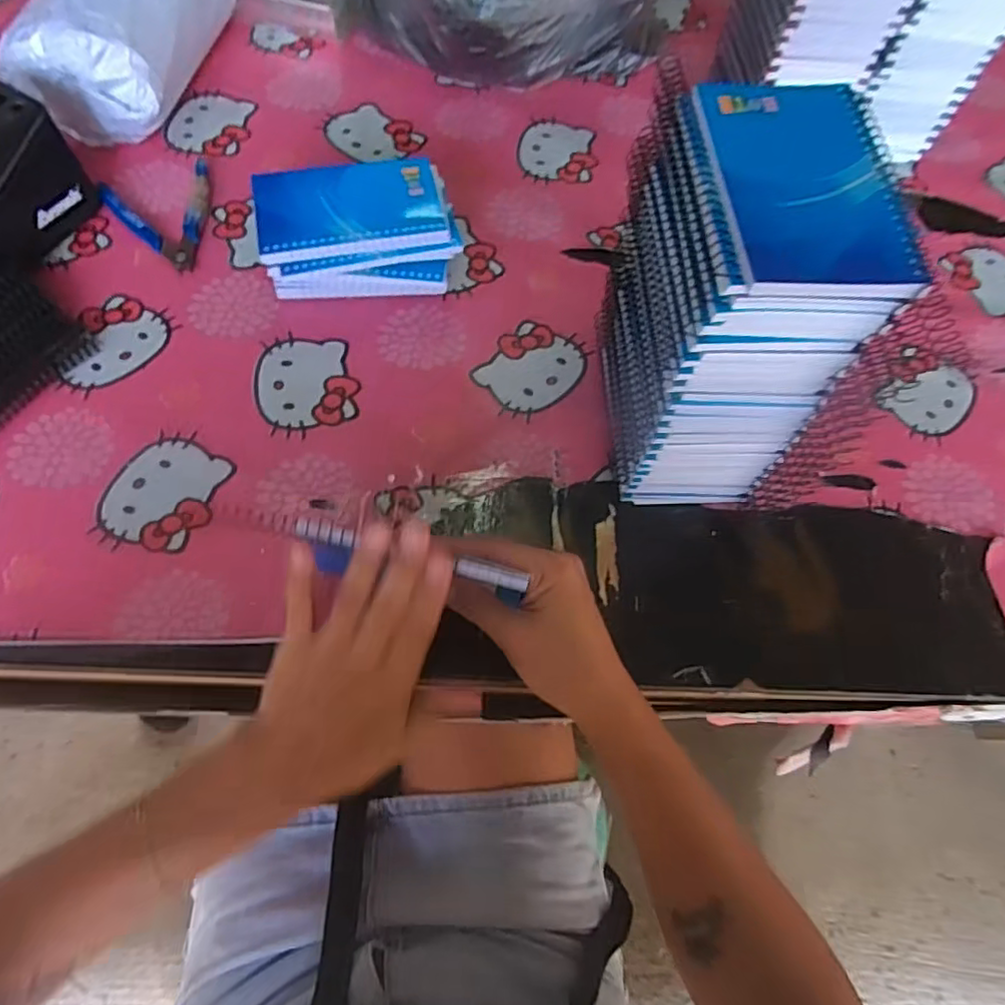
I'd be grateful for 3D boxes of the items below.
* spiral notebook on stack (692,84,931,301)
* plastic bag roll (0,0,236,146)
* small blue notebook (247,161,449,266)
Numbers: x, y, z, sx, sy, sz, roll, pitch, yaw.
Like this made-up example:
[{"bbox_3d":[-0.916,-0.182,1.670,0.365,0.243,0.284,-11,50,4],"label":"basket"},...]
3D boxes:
[{"bbox_3d":[0.140,-0.150,0.301,0.083,0.013,0.126,1,66,-4],"label":"spiral notebook on stack"},{"bbox_3d":[-0.321,-0.404,0.546,0.118,0.111,0.184,9,66,0],"label":"plastic bag roll"},{"bbox_3d":[-0.111,-0.218,0.469,0.133,0.009,0.086,-12,68,-10],"label":"small blue notebook"}]

